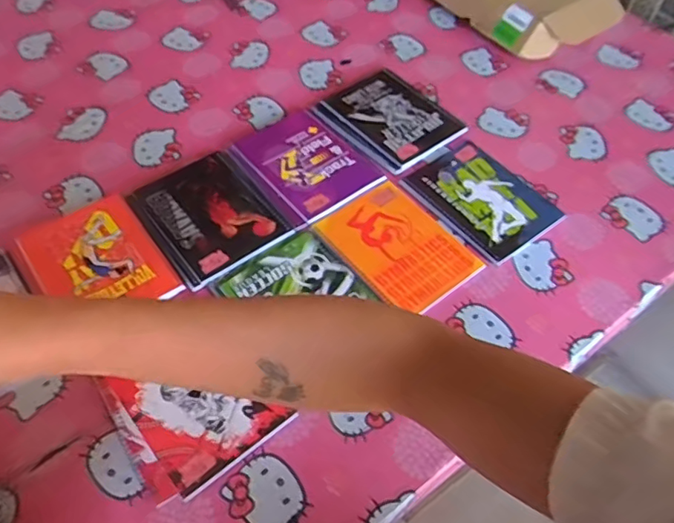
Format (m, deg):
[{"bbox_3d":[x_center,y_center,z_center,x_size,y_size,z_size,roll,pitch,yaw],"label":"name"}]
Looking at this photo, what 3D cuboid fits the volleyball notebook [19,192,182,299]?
[{"bbox_3d":[-0.316,0.000,0.751,0.146,0.016,0.197,-31,60,-23],"label":"volleyball notebook"}]

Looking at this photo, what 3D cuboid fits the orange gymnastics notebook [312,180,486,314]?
[{"bbox_3d":[0.085,-0.023,0.776,0.145,0.013,0.191,-35,62,-24],"label":"orange gymnastics notebook"}]

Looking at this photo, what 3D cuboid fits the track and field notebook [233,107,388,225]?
[{"bbox_3d":[-0.045,-0.157,0.873,0.152,0.012,0.209,-32,61,-23],"label":"track and field notebook"}]

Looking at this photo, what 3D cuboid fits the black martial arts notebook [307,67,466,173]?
[{"bbox_3d":[0.085,-0.237,0.931,0.177,0.014,0.207,-33,61,-23],"label":"black martial arts notebook"}]

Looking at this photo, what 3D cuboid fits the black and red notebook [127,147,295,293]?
[{"bbox_3d":[-0.179,-0.069,0.801,0.167,0.017,0.196,-31,60,-22],"label":"black and red notebook"}]

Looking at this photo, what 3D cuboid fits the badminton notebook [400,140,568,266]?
[{"bbox_3d":[0.218,-0.095,0.837,0.158,0.011,0.190,-32,61,-23],"label":"badminton notebook"}]

